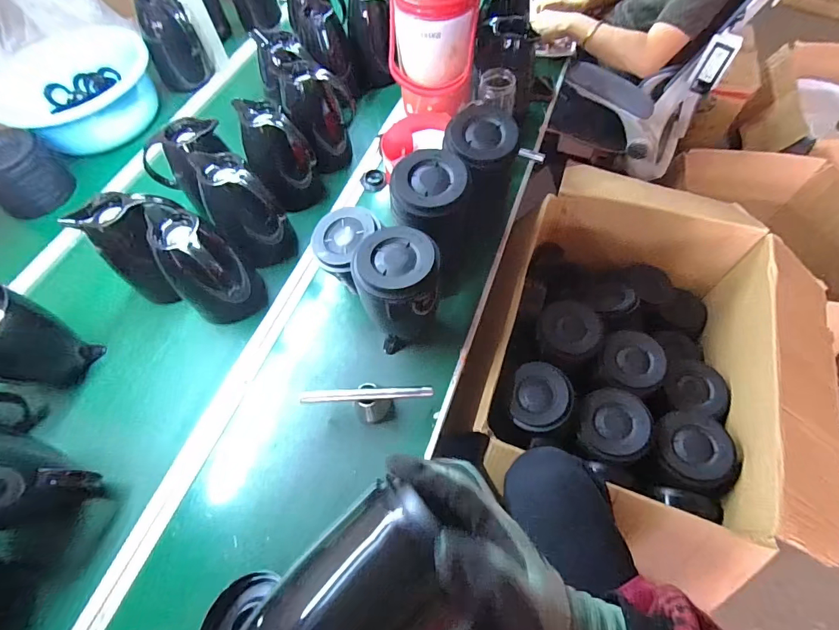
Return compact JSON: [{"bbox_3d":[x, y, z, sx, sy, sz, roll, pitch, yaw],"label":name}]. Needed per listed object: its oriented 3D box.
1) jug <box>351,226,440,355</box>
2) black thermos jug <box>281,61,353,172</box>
[{"bbox_3d":[-0.030,-0.034,0.649,0.116,0.209,0.108,-1,62,2],"label":"jug"},{"bbox_3d":[-0.199,-0.398,0.851,0.140,0.183,0.117,-12,61,-3],"label":"black thermos jug"}]

